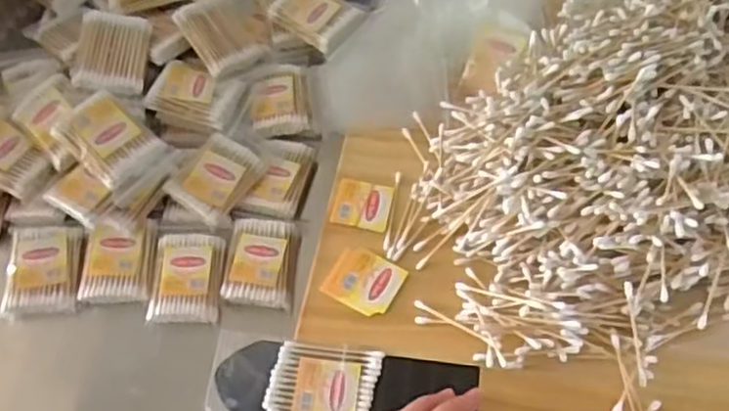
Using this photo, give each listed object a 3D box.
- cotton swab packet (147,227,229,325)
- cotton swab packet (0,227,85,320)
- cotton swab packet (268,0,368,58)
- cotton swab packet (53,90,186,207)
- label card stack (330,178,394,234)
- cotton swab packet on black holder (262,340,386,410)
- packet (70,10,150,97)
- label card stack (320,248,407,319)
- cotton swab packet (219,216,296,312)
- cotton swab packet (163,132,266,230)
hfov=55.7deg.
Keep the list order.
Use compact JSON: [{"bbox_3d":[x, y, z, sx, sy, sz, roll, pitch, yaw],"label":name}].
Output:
[{"bbox_3d":[-0.145,0.055,0.569,0.058,0.013,0.084,0,59,0],"label":"cotton swab packet"},{"bbox_3d":[-0.264,0.052,0.567,0.060,0.017,0.074,-2,59,-1],"label":"cotton swab packet"},{"bbox_3d":[-0.046,-0.181,0.655,0.078,0.019,0.054,33,65,18],"label":"cotton swab packet"},{"bbox_3d":[-0.206,-0.050,0.570,0.088,0.022,0.058,45,66,-5],"label":"cotton swab packet"},{"bbox_3d":[-0.001,-0.002,0.551,0.045,0.004,0.043,11,60,6],"label":"label card stack"},{"bbox_3d":[-0.029,0.124,0.479,0.073,0.006,0.057,6,60,4],"label":"cotton swab packet on black holder"},{"bbox_3d":[-0.223,-0.135,0.610,0.059,0.009,0.076,10,72,-15],"label":"packet"},{"bbox_3d":[0.000,0.056,0.518,0.051,0.004,0.045,27,63,15],"label":"label card stack"},{"bbox_3d":[-0.086,0.046,0.577,0.056,0.016,0.079,4,60,2],"label":"cotton swab packet"},{"bbox_3d":[-0.129,-0.025,0.592,0.059,0.021,0.071,23,62,13],"label":"cotton swab packet"}]

